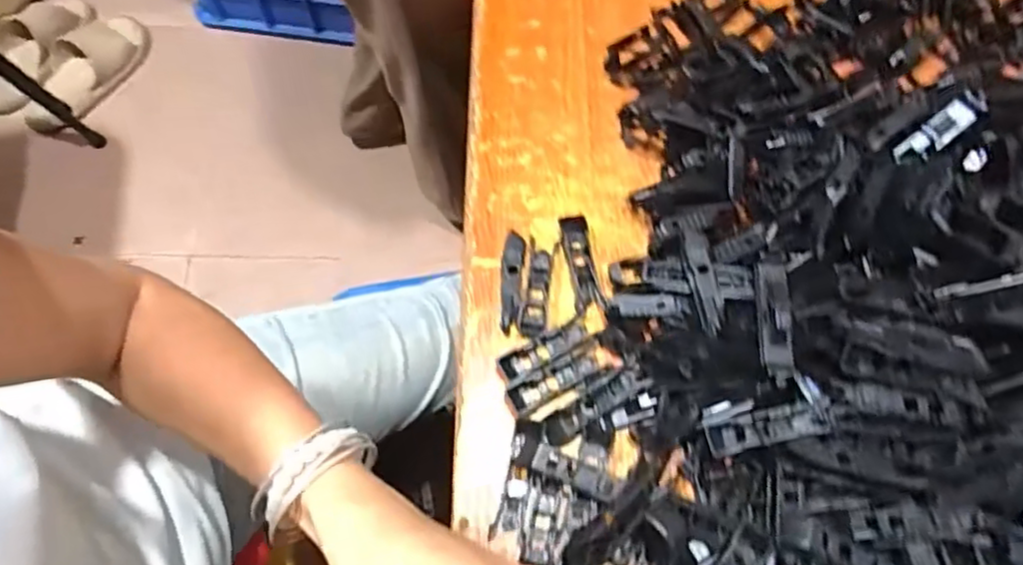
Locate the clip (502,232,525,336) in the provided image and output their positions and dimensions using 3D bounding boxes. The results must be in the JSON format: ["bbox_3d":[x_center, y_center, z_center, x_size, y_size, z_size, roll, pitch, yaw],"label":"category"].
[{"bbox_3d":[-0.001,-0.001,0.418,0.013,0.016,0.063,7,67,2],"label":"clip"}]

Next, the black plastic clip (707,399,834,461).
[{"bbox_3d":[0.142,0.081,0.350,0.067,0.007,0.020,-16,56,5],"label":"black plastic clip"}]

